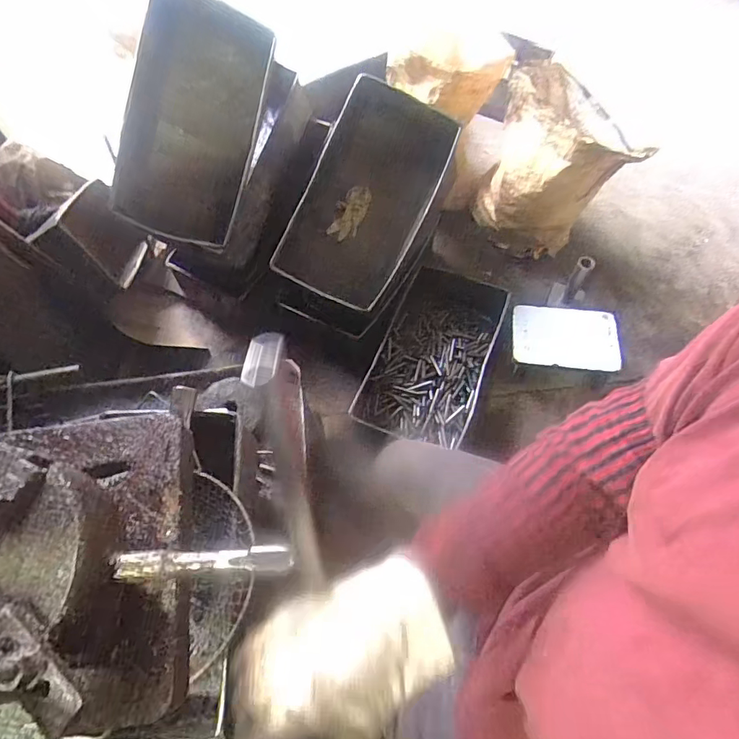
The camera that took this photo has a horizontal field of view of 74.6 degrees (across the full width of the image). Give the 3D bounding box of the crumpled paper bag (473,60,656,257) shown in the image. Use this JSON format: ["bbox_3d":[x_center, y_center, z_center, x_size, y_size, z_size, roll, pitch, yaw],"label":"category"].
[{"bbox_3d":[0.546,-0.582,1.521,0.406,0.546,0.297,20,65,10],"label":"crumpled paper bag"}]

